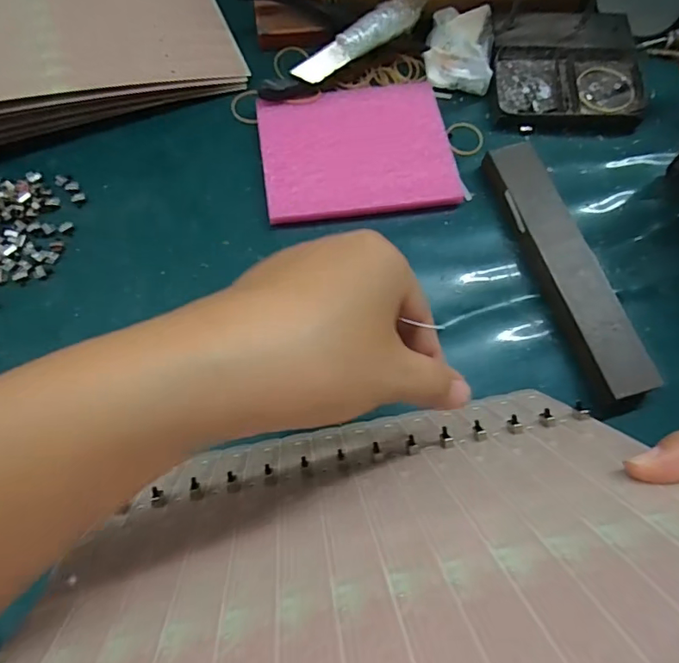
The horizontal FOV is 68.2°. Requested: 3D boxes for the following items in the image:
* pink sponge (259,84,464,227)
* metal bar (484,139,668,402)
[{"bbox_3d":[0.012,-0.134,0.370,0.135,0.011,0.110,-8,70,-4],"label":"pink sponge"},{"bbox_3d":[0.147,-0.046,0.332,0.038,0.024,0.185,-16,70,-7],"label":"metal bar"}]

